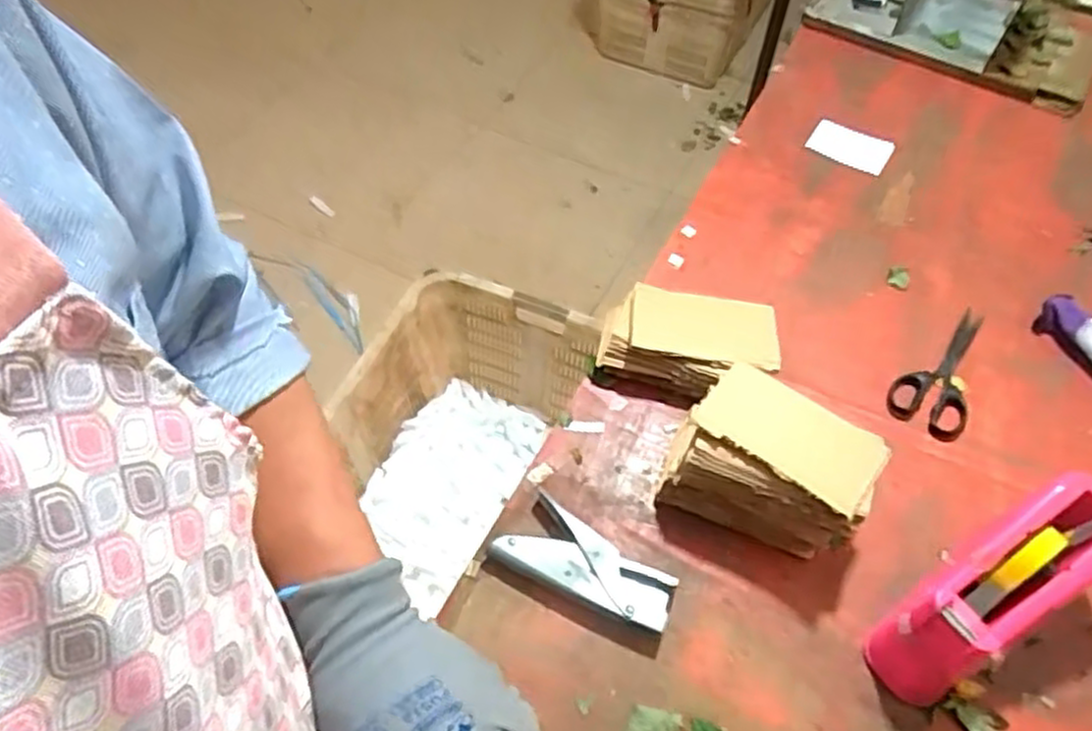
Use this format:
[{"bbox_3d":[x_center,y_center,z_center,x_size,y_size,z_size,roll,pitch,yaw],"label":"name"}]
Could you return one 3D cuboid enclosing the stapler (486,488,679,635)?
[{"bbox_3d":[0.035,0.161,0.624,0.147,0.026,0.064,24,58,15],"label":"stapler"}]

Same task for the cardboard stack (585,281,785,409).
[{"bbox_3d":[0.137,-0.019,0.732,0.162,0.055,0.109,16,56,10],"label":"cardboard stack"}]

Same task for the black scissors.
[{"bbox_3d":[0.404,0.003,0.754,0.072,0.007,0.167,33,61,21],"label":"black scissors"}]

